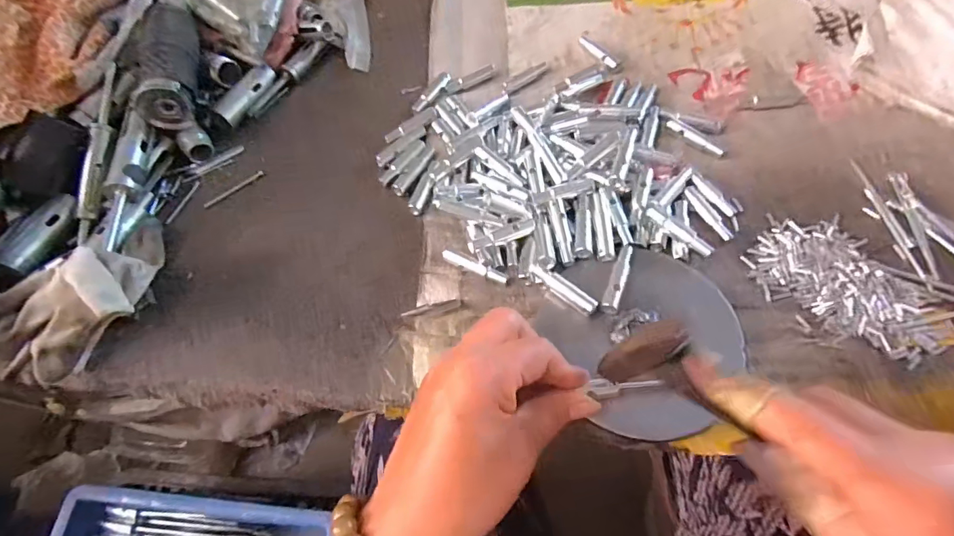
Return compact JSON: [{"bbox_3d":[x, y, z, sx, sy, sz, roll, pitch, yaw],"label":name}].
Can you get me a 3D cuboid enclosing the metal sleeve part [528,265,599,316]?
[{"bbox_3d":[0.056,0.014,0.315,0.053,0.006,0.011,35,69,20],"label":"metal sleeve part"}]

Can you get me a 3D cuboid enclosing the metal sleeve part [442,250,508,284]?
[{"bbox_3d":[-0.001,0.000,0.339,0.051,0.008,0.007,23,65,16],"label":"metal sleeve part"}]

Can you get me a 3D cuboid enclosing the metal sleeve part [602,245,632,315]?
[{"bbox_3d":[0.095,0.005,0.314,0.010,0.005,0.053,17,64,13],"label":"metal sleeve part"}]

